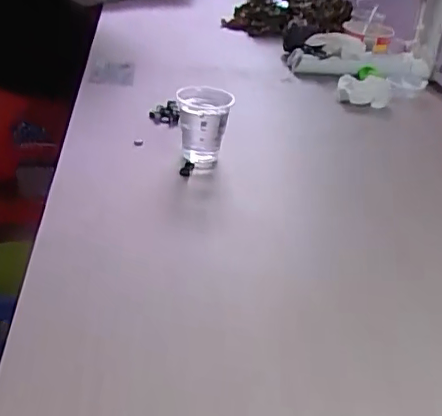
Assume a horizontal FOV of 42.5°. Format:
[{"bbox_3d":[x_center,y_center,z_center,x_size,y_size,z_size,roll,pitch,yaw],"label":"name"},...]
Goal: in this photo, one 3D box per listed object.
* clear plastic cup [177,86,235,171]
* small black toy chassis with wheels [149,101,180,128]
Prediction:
[{"bbox_3d":[-0.019,-0.094,0.672,0.065,0.077,0.066,-1,32,-6],"label":"clear plastic cup"},{"bbox_3d":[-0.076,-0.127,0.759,0.037,0.023,0.048,-3,33,-9],"label":"small black toy chassis with wheels"}]

